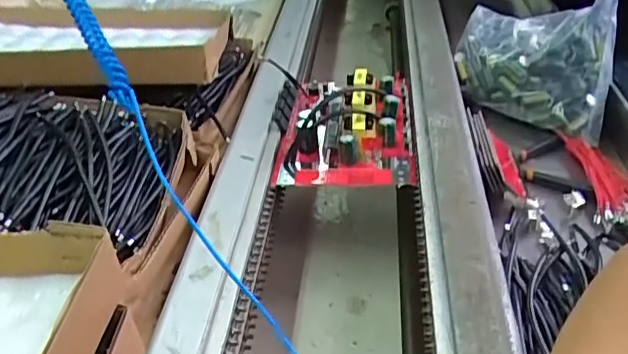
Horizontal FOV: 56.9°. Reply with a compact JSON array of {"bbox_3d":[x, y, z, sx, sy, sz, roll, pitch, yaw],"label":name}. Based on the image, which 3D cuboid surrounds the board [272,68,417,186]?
[{"bbox_3d":[0.029,-0.058,0.597,0.140,0.041,0.205,-1,35,7],"label":"board"}]

